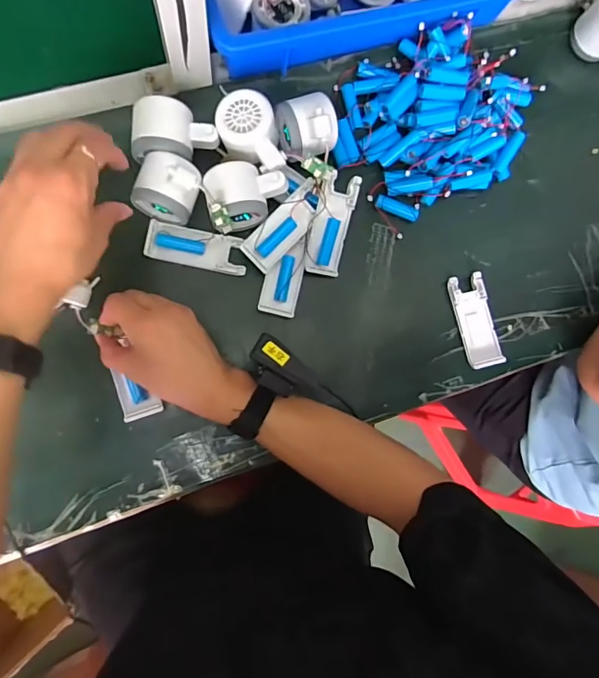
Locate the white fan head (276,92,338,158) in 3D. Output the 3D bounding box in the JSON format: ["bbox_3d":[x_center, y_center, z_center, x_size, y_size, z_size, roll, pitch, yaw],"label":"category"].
[{"bbox_3d":[0.008,-0.214,0.458,0.052,0.055,0.064,-16,88,-8],"label":"white fan head"}]

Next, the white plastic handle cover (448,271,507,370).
[{"bbox_3d":[0.197,-0.020,0.508,0.039,0.013,0.103,-13,88,-8],"label":"white plastic handle cover"}]

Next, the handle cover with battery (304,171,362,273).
[{"bbox_3d":[0.033,-0.119,0.474,0.040,0.022,0.102,14,102,-6],"label":"handle cover with battery"}]

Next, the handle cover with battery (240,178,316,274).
[{"bbox_3d":[-0.015,-0.118,0.475,0.100,0.016,0.039,-44,111,0],"label":"handle cover with battery"}]

